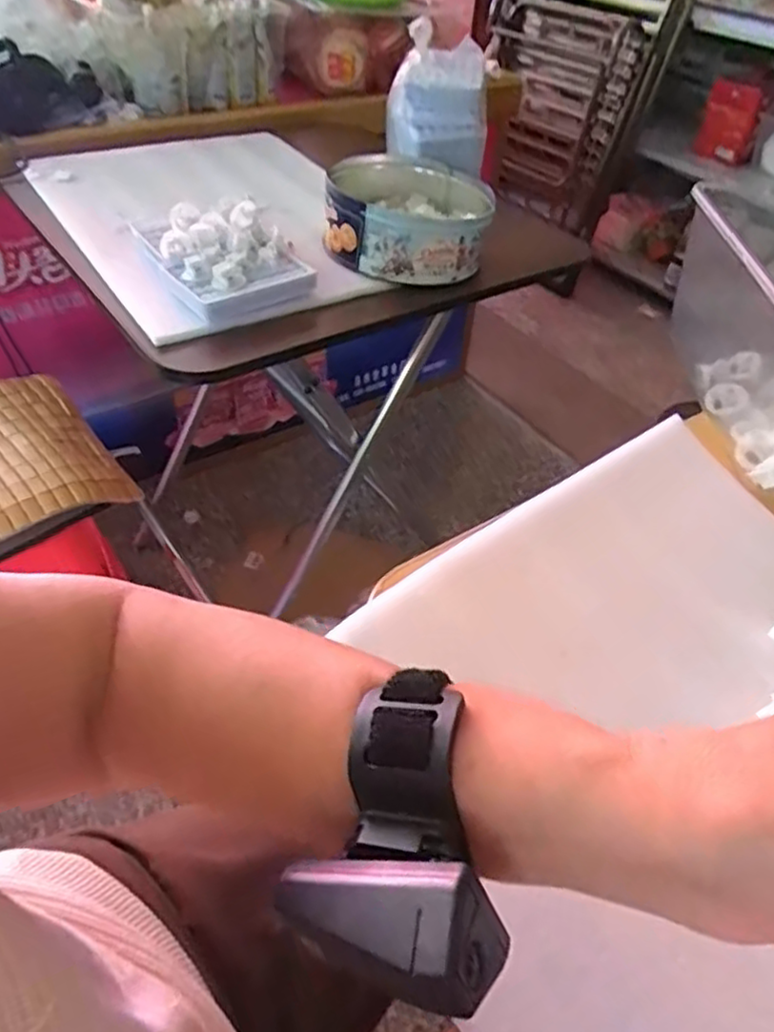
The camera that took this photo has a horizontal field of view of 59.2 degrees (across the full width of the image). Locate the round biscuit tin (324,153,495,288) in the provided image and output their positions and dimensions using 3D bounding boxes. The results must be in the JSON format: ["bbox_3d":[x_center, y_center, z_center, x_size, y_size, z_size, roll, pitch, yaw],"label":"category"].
[{"bbox_3d":[0.024,-0.346,0.781,0.175,0.073,0.193,4,45,-1],"label":"round biscuit tin"}]

